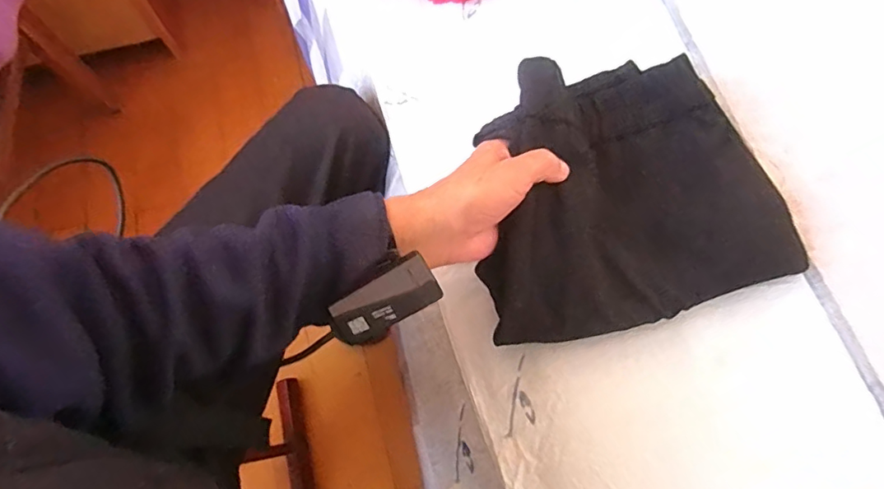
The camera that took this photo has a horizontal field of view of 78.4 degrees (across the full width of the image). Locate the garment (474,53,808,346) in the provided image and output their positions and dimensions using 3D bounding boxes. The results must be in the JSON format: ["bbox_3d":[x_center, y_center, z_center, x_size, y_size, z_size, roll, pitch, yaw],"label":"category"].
[{"bbox_3d":[0.145,-0.053,0.436,0.249,0.085,0.215,-14,68,-5],"label":"garment"}]

